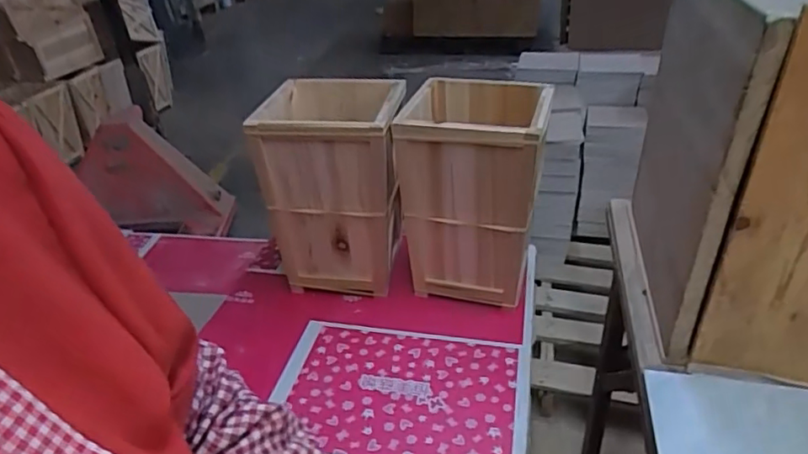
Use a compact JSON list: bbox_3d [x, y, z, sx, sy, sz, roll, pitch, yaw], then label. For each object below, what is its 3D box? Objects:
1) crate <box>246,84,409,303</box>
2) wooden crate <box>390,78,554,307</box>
[{"bbox_3d":[-0.129,-0.067,1.142,0.255,0.389,0.240,1,32,8],"label":"crate"},{"bbox_3d":[0.146,-0.074,1.127,0.238,0.387,0.322,6,33,15],"label":"wooden crate"}]

